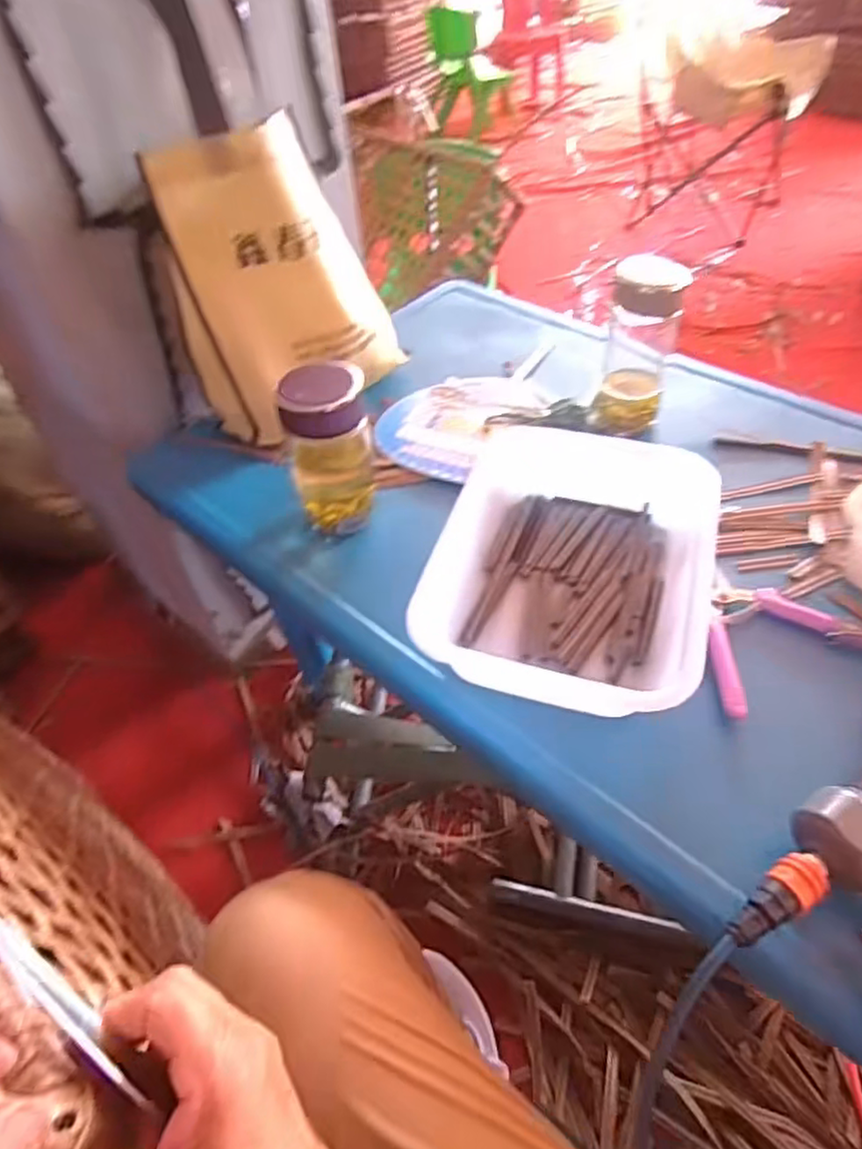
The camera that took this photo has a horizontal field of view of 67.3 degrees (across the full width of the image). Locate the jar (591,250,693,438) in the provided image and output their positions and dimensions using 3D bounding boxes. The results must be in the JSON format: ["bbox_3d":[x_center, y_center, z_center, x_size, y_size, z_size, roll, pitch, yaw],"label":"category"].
[{"bbox_3d":[0.215,-0.236,0.670,0.065,0.162,0.075,9,50,13],"label":"jar"}]

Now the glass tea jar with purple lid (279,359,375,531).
[{"bbox_3d":[-0.090,-0.108,0.591,0.074,0.149,0.062,-10,48,-4],"label":"glass tea jar with purple lid"}]

